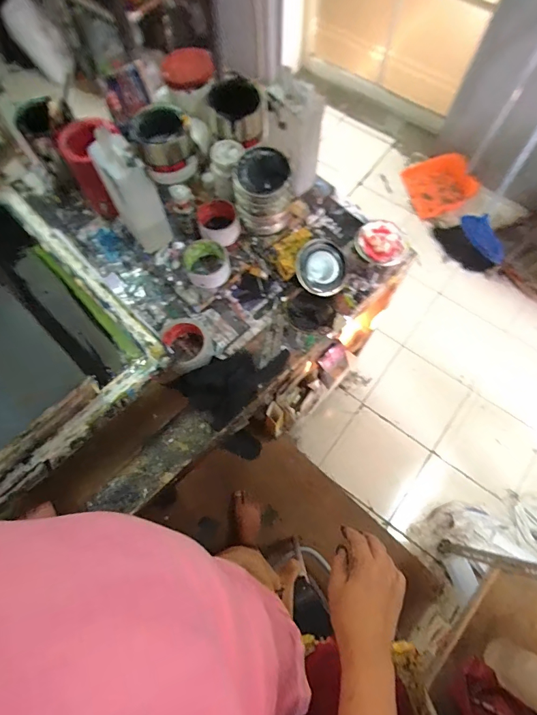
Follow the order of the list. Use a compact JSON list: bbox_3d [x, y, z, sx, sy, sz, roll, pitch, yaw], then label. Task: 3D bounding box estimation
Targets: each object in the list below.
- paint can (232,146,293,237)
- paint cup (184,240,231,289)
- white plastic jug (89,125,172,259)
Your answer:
[{"bbox_3d":[-0.015,-0.313,0.752,0.096,0.127,0.095,0,69,0],"label":"paint can"},{"bbox_3d":[-0.116,-0.177,0.778,0.082,0.049,0.083,0,69,0],"label":"paint cup"},{"bbox_3d":[-0.239,-0.280,0.720,0.064,0.228,0.106,-30,72,-10],"label":"white plastic jug"}]

